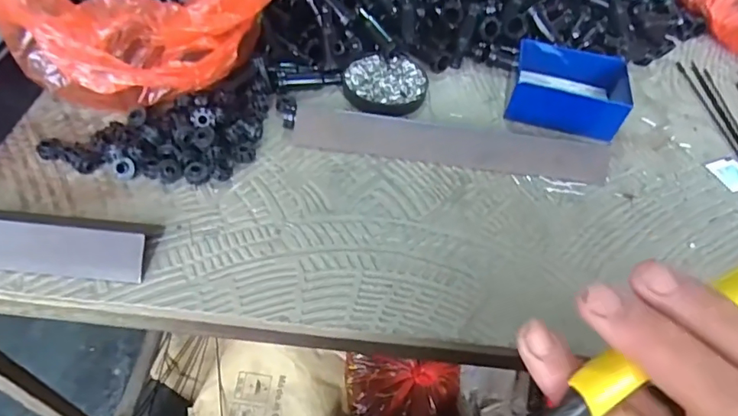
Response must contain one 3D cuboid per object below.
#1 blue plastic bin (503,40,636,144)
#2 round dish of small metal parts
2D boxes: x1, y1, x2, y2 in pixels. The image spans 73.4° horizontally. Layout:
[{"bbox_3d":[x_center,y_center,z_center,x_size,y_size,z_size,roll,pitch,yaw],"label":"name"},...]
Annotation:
[{"bbox_3d":[0.199,-0.118,0.493,0.105,0.041,0.080,15,52,7],"label":"blue plastic bin"},{"bbox_3d":[0.016,-0.125,0.498,0.083,0.015,0.072,-6,53,-10],"label":"round dish of small metal parts"}]

